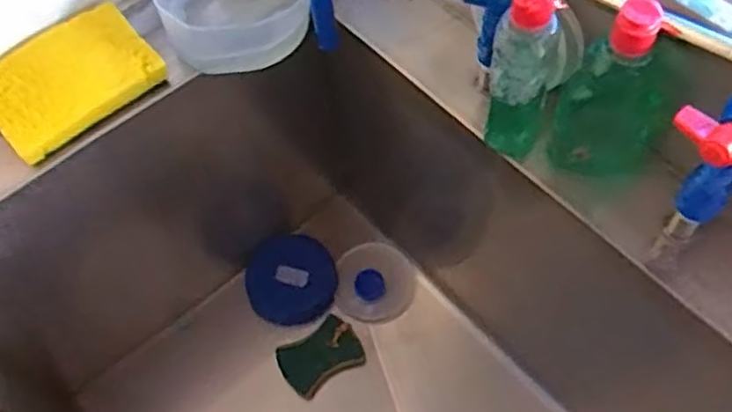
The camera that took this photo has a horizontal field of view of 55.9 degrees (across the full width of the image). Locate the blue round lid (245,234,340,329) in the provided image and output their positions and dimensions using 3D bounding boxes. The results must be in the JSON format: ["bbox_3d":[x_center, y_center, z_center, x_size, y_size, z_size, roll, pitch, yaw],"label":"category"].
[{"bbox_3d":[-0.100,0.101,0.932,0.118,0.008,0.116,0,84,-5],"label":"blue round lid"}]

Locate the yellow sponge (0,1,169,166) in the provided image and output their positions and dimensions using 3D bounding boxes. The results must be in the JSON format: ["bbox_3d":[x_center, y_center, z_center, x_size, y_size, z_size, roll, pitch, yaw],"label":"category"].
[{"bbox_3d":[-0.266,-0.114,0.616,0.145,0.035,0.094,-42,66,-18],"label":"yellow sponge"}]

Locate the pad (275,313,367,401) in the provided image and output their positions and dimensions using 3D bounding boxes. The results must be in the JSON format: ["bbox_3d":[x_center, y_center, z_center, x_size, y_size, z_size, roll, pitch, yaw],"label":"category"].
[{"bbox_3d":[-0.059,0.193,0.888,0.102,0.019,0.073,-30,63,-13],"label":"pad"}]

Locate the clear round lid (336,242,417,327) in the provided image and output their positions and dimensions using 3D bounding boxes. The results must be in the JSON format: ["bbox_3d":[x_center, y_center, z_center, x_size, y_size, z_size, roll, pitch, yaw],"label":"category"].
[{"bbox_3d":[0.014,0.105,0.938,0.103,0.022,0.108,-1,60,3],"label":"clear round lid"}]

